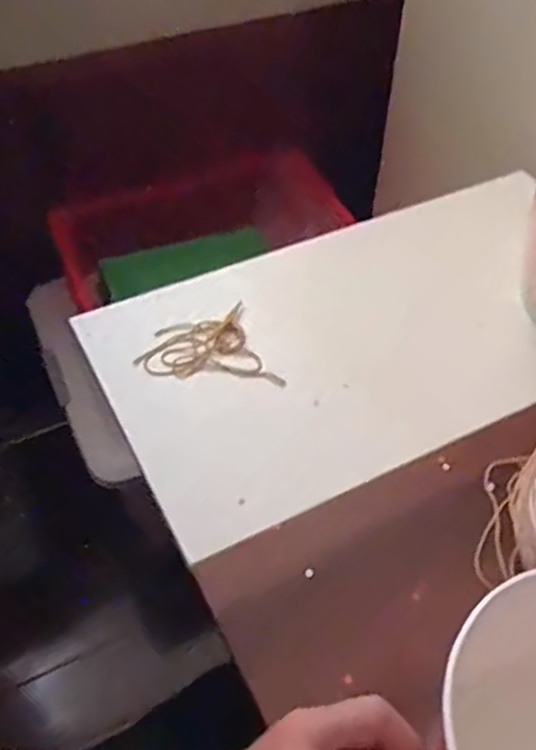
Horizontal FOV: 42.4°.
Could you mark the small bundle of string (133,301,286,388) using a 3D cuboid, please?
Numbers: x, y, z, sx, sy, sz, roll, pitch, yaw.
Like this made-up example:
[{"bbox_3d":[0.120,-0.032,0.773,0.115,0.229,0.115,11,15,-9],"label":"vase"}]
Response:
[{"bbox_3d":[-0.049,-0.030,0.632,0.126,0.009,0.082,4,51,2],"label":"small bundle of string"}]

